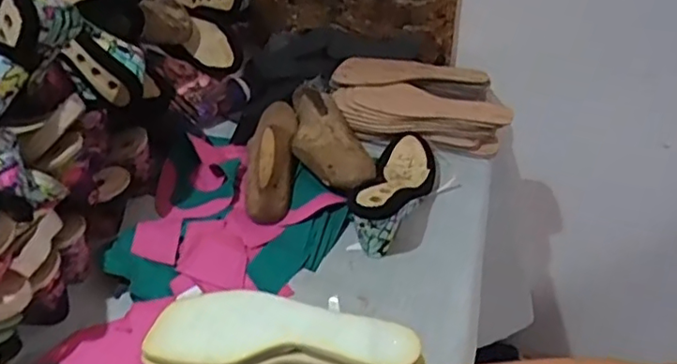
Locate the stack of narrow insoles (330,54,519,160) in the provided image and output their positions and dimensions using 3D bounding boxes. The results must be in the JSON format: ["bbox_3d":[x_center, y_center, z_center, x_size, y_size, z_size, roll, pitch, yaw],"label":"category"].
[{"bbox_3d":[0.124,-0.129,0.955,0.282,0.071,0.155,12,43,17],"label":"stack of narrow insoles"}]

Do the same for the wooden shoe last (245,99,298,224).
[{"bbox_3d":[-0.096,-0.048,0.866,0.067,0.079,0.232,-2,41,1],"label":"wooden shoe last"}]

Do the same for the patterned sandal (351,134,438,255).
[{"bbox_3d":[0.081,-0.006,0.814,0.081,0.081,0.237,8,42,12],"label":"patterned sandal"}]

